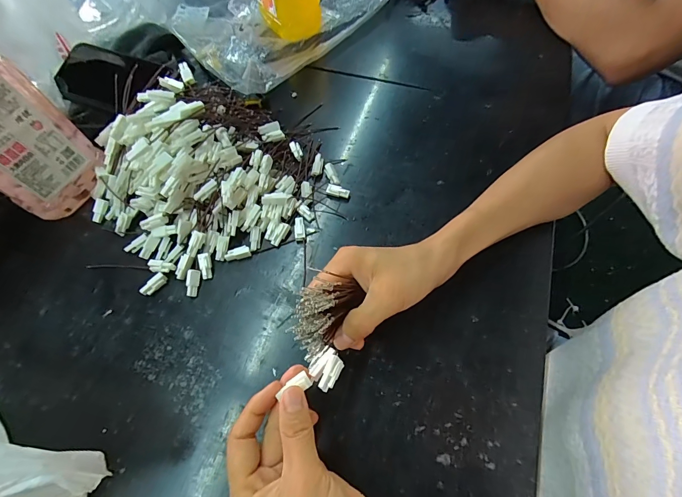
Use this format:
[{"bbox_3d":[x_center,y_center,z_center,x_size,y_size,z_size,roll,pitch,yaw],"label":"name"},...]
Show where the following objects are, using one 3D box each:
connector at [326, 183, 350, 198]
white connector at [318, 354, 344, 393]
[{"bbox_3d":[-0.004,-0.062,0.368,0.025,0.012,0.008,13,66,9],"label":"connector"},{"bbox_3d":[-0.007,0.090,0.245,0.012,0.004,0.025,22,60,13],"label":"white connector"}]

